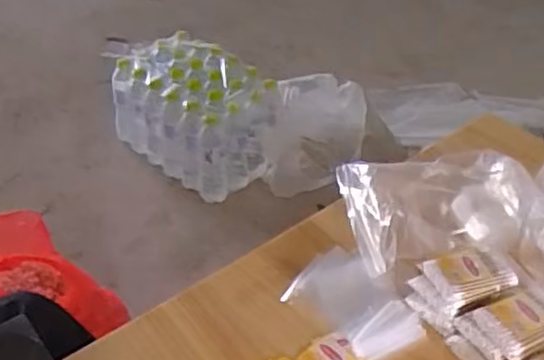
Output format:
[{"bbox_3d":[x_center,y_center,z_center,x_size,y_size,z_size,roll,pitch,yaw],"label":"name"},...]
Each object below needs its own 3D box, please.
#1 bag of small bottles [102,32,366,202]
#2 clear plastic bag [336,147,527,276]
[{"bbox_3d":[-0.110,-0.142,1.631,0.622,0.261,0.332,14,42,14],"label":"bag of small bottles"},{"bbox_3d":[0.187,0.034,0.748,0.212,0.053,0.173,3,39,1],"label":"clear plastic bag"}]

